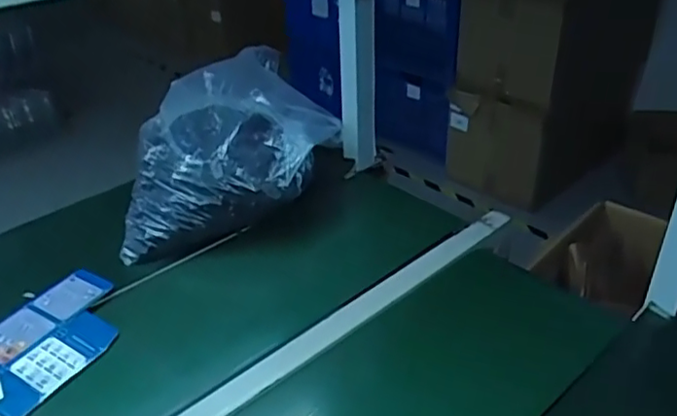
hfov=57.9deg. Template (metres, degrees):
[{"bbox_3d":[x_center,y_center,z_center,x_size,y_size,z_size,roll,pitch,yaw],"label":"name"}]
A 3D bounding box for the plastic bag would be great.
[{"bbox_3d":[-0.191,-0.111,1.055,0.381,0.170,0.310,-13,36,-12],"label":"plastic bag"}]

